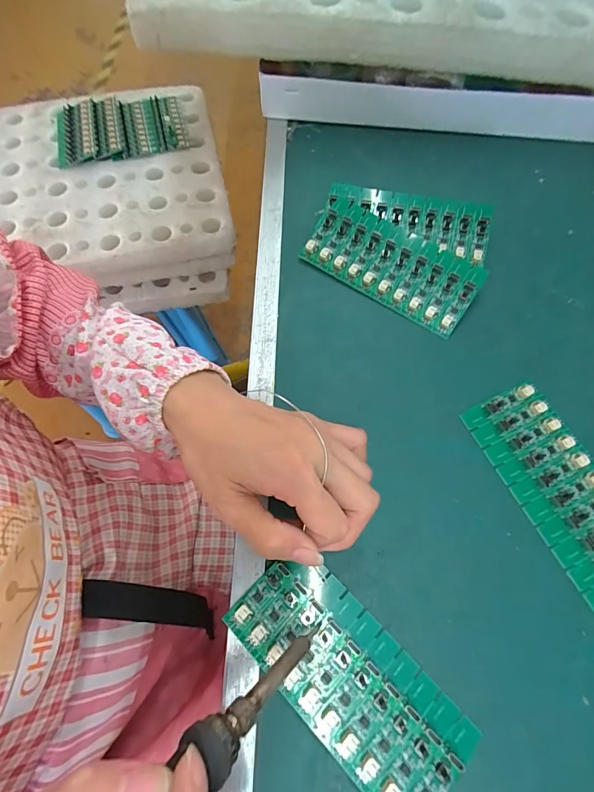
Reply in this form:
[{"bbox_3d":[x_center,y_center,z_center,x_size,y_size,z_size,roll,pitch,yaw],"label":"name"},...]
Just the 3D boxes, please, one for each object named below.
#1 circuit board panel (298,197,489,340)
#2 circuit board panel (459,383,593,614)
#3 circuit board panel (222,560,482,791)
[{"bbox_3d":[0.076,-0.108,0.312,0.139,0.008,0.063,33,87,10],"label":"circuit board panel"},{"bbox_3d":[0.172,0.059,0.252,0.058,0.005,0.137,-24,69,-8],"label":"circuit board panel"},{"bbox_3d":[0.028,0.156,0.213,0.137,0.007,0.061,43,73,15],"label":"circuit board panel"}]

